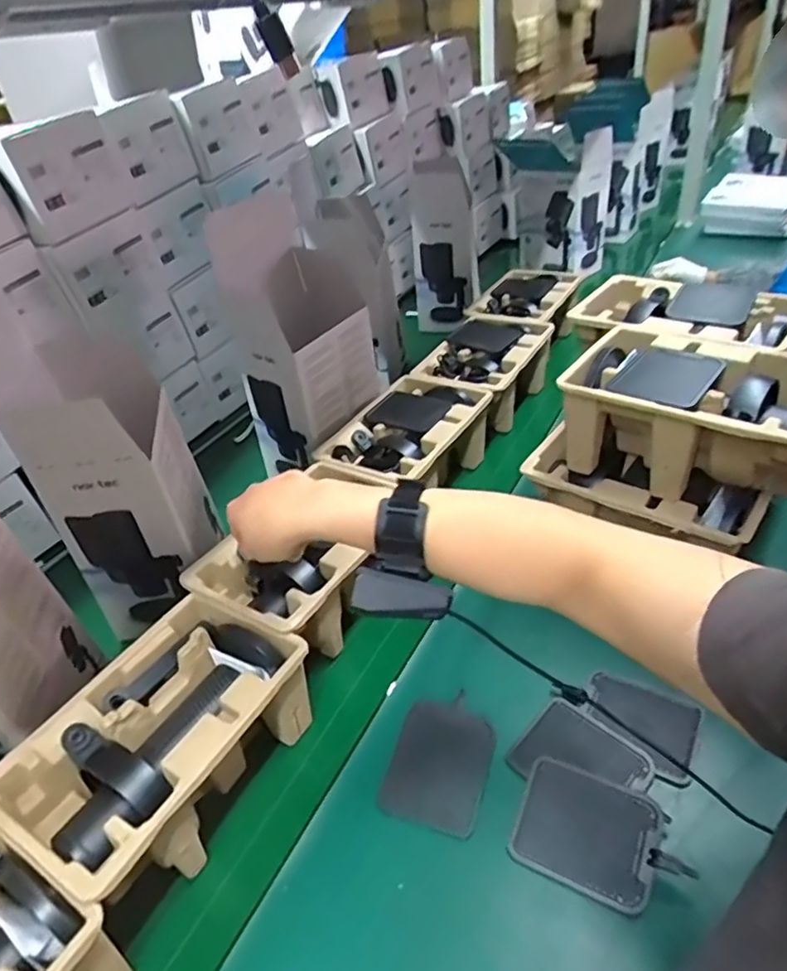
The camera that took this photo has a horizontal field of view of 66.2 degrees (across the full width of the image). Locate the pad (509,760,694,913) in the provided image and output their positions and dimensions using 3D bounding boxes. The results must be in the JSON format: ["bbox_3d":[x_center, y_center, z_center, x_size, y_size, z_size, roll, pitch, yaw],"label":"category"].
[{"bbox_3d":[0.152,0.261,0.452,0.115,0.008,0.081,11,52,28],"label":"pad"}]

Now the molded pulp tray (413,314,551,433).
[{"bbox_3d":[0.143,-0.176,0.954,0.151,0.098,0.235,18,43,26],"label":"molded pulp tray"}]

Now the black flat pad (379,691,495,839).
[{"bbox_3d":[0.042,0.231,0.517,0.080,0.011,0.109,12,41,20],"label":"black flat pad"}]

